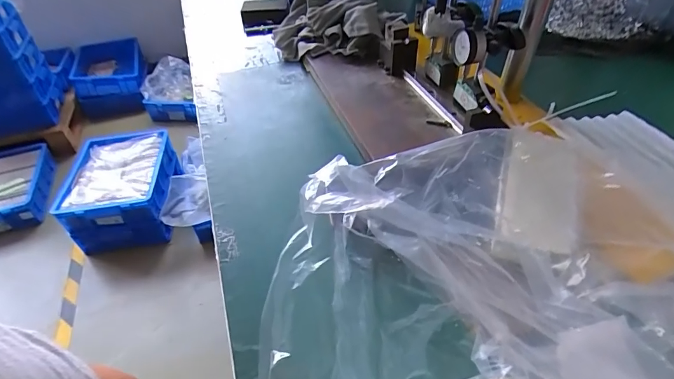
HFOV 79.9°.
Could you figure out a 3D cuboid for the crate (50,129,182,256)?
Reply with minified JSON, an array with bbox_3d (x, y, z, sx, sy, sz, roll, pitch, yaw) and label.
[{"bbox_3d":[-0.788,-0.001,1.480,0.344,0.207,0.437,-9,44,-5],"label":"crate"}]

